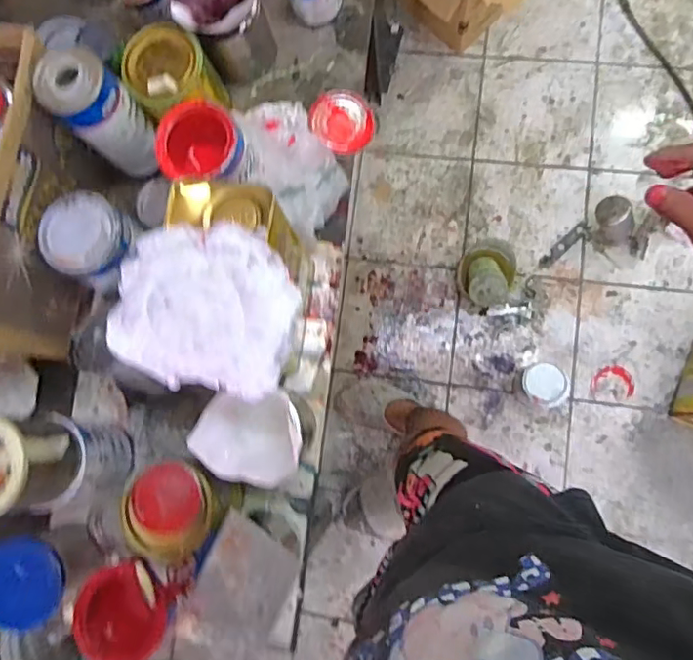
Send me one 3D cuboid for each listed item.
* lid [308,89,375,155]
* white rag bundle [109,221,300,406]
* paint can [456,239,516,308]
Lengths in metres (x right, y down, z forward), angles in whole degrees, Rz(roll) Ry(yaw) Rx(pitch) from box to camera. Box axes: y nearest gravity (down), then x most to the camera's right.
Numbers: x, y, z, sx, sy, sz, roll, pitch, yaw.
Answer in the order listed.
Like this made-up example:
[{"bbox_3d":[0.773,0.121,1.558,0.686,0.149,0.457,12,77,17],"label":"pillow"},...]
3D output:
[{"bbox_3d":[-0.006,-0.296,0.795,0.091,0.018,0.083,-1,102,-6],"label":"lid"},{"bbox_3d":[-0.129,-0.022,0.517,0.165,0.047,0.146,10,83,5],"label":"white rag bundle"},{"bbox_3d":[0.352,-0.141,1.388,0.144,0.143,0.171,32,85,8],"label":"paint can"}]

